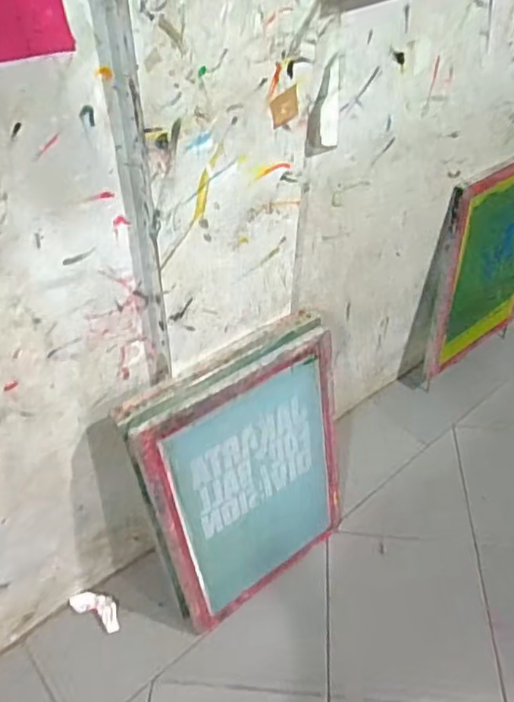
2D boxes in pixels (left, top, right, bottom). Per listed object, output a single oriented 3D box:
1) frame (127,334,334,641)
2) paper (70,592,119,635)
[{"bbox_3d":[0.001,0.311,1.291,0.464,0.660,0.044,-28,39,-26],"label":"frame"},{"bbox_3d":[-0.391,0.636,1.429,0.140,0.011,0.063,24,50,19],"label":"paper"}]

